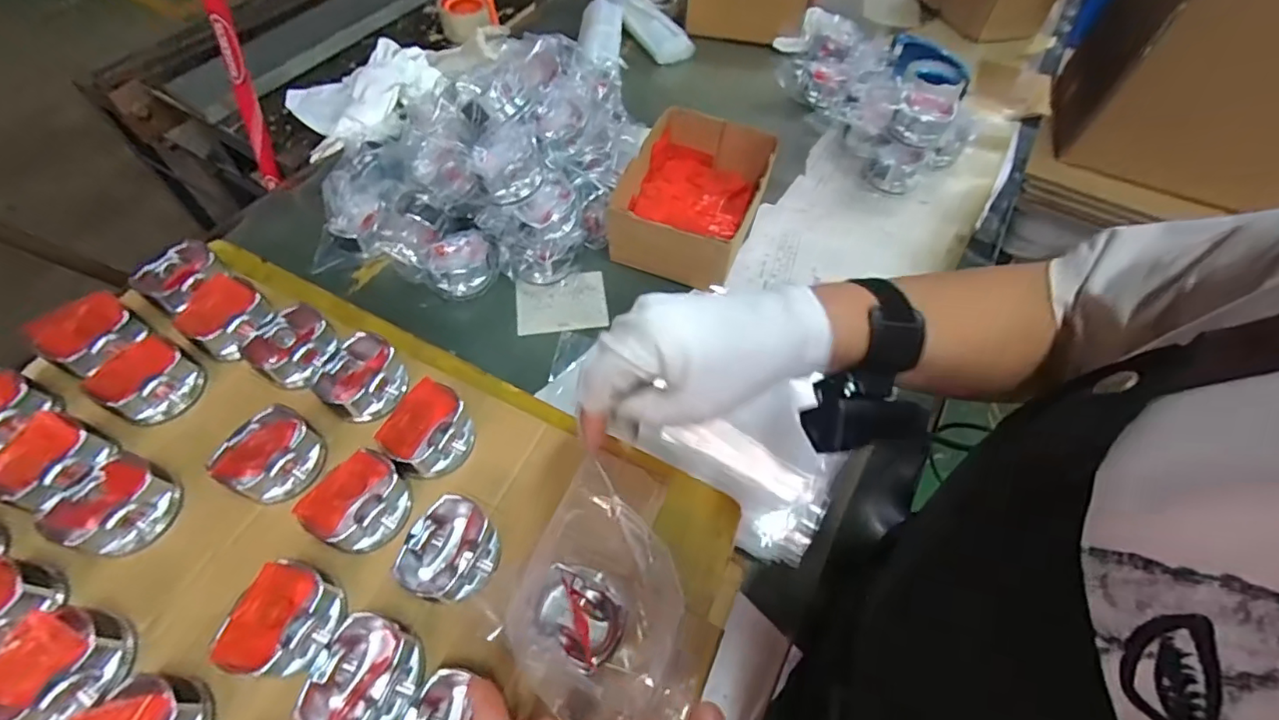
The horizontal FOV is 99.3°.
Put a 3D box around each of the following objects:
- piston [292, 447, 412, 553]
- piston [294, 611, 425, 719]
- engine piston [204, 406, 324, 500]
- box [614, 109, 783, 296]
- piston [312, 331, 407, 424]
[{"bbox_3d":[-0.217,0.114,0.426,0.062,0.048,0.076,32,62,15],"label":"piston"},{"bbox_3d":[-0.180,0.209,0.364,0.063,0.041,0.080,12,58,4],"label":"piston"},{"bbox_3d":[-0.296,0.078,0.445,0.058,0.047,0.076,23,60,10],"label":"engine piston"},{"bbox_3d":[0.068,-0.201,0.678,0.152,0.090,0.205,21,60,9],"label":"box"},{"bbox_3d":[-0.247,0.020,0.487,0.060,0.045,0.077,34,62,16],"label":"piston"}]

